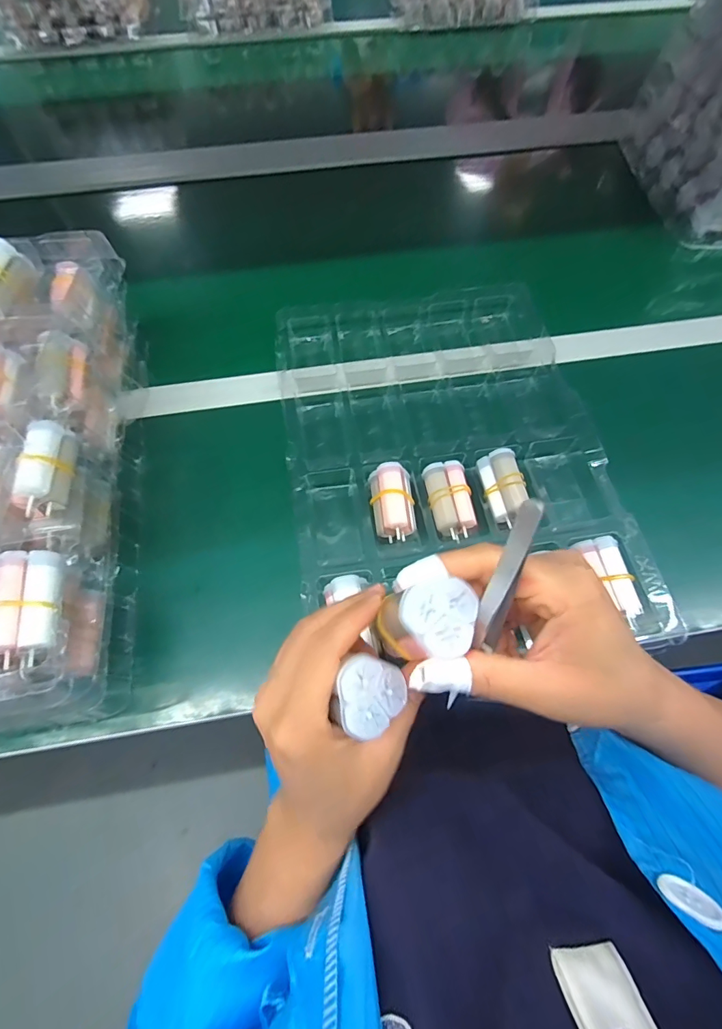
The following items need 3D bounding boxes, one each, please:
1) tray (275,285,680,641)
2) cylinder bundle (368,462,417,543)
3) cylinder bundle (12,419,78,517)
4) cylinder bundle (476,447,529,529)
[{"bbox_3d":[0.075,-0.070,0.420,0.287,0.046,0.379,-5,63,-6],"label":"tray"},{"bbox_3d":[0.028,-0.009,0.383,0.037,0.037,0.064,-6,63,-6],"label":"cylinder bundle"},{"bbox_3d":[-0.223,-0.034,0.307,0.026,0.029,0.066,-1,63,-4],"label":"cylinder bundle"},{"bbox_3d":[0.126,-0.025,0.385,0.030,0.025,0.065,-6,63,-6],"label":"cylinder bundle"}]

